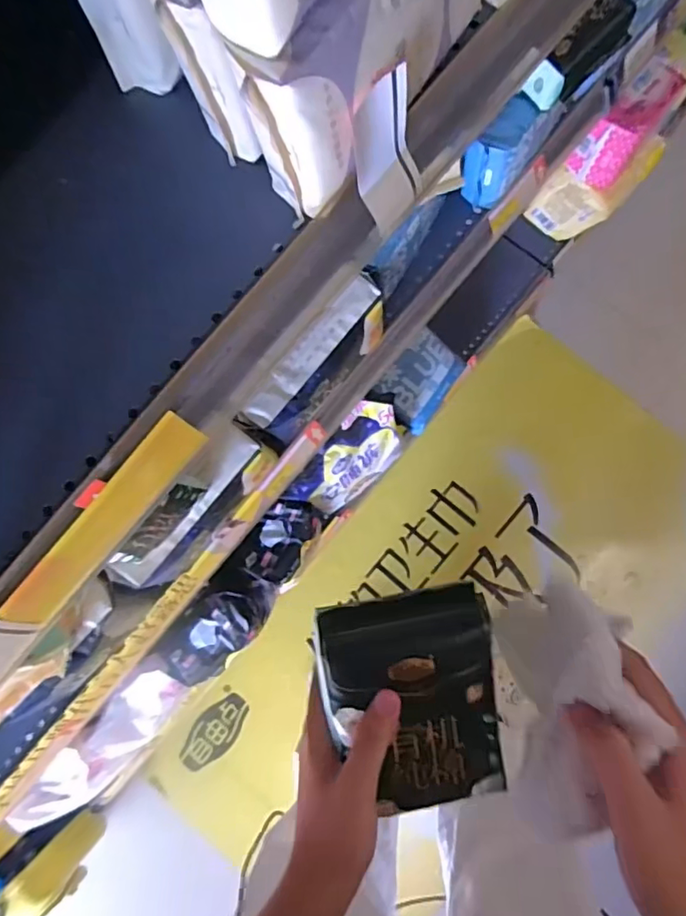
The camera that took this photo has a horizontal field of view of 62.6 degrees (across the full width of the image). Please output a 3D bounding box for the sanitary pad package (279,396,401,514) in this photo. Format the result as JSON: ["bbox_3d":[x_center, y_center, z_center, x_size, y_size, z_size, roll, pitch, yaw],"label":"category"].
[{"bbox_3d":[0.013,0.008,0.843,0.082,0.108,0.197,40,87,7],"label":"sanitary pad package"}]

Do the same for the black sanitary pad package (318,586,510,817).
[{"bbox_3d":[0.038,0.131,0.301,0.089,0.029,0.111,-11,82,2],"label":"black sanitary pad package"}]

